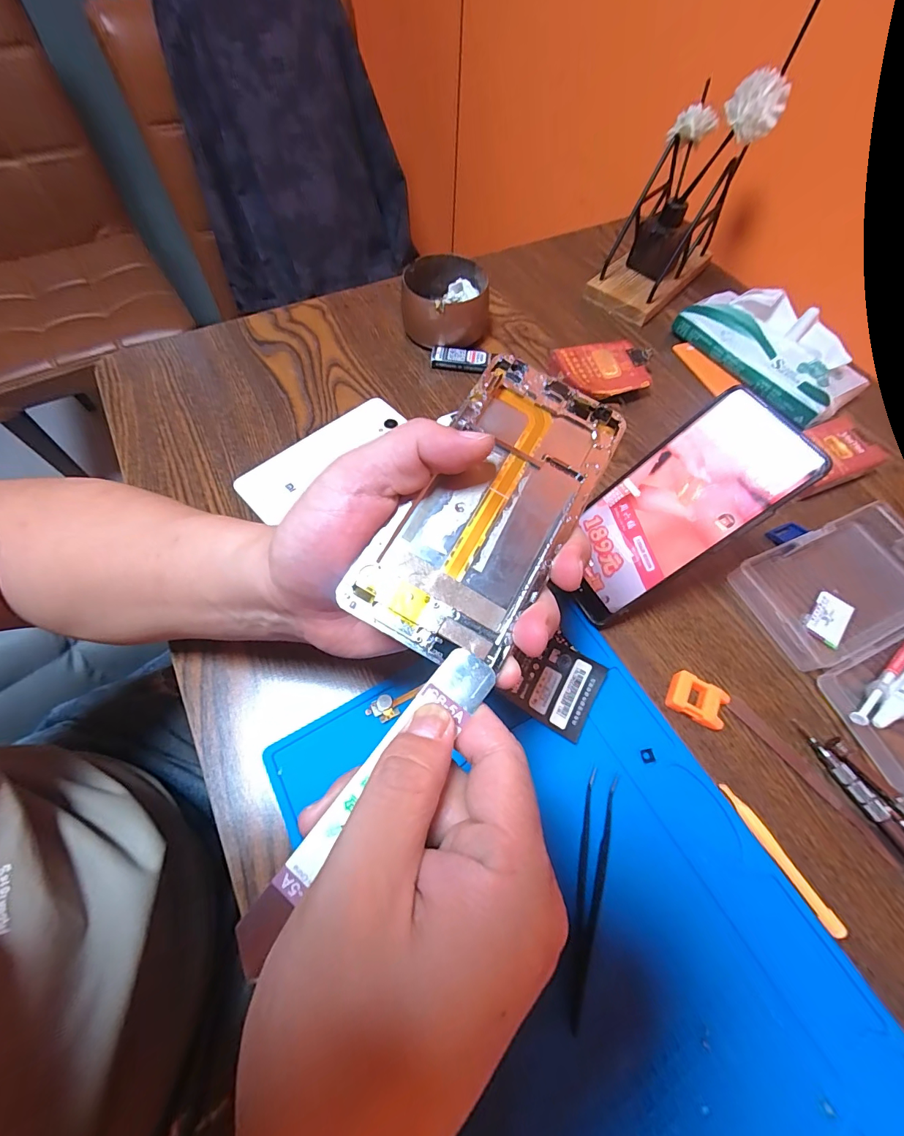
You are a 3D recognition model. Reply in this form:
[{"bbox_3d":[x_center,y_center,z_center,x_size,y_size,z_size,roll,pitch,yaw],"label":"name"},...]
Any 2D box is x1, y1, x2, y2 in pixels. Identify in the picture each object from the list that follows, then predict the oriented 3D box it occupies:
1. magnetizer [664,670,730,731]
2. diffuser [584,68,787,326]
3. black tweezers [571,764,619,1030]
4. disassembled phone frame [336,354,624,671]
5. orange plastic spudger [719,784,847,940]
[{"bbox_3d":[0.160,0.087,0.281,0.036,0.013,0.026,26,64,10],"label":"magnetizer"},{"bbox_3d":[0.236,-0.376,0.435,0.094,0.168,0.160,34,66,14],"label":"diffuser"},{"bbox_3d":[0.074,0.172,0.233,0.016,0.004,0.114,19,63,7],"label":"black tweezers"},{"bbox_3d":[0.018,-0.028,0.182,0.067,0.011,0.137,30,74,12],"label":"disassembled phone frame"},{"bbox_3d":[0.187,0.165,0.245,0.010,0.005,0.082,-28,67,-16],"label":"orange plastic spudger"}]

